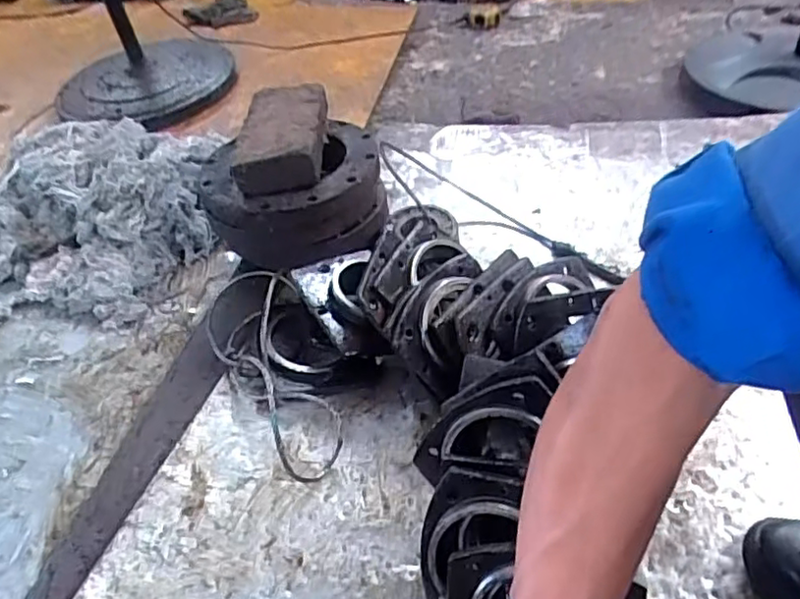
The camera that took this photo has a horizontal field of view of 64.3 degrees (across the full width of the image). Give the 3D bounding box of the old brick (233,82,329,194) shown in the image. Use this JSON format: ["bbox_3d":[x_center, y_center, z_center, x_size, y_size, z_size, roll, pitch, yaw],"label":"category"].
[{"bbox_3d":[-0.165,-0.244,0.902,0.116,0.051,0.223,-4,43,3],"label":"old brick"}]

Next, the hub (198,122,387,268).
[{"bbox_3d":[-0.158,-0.158,0.937,0.240,0.125,0.220,-4,43,4],"label":"hub"}]

